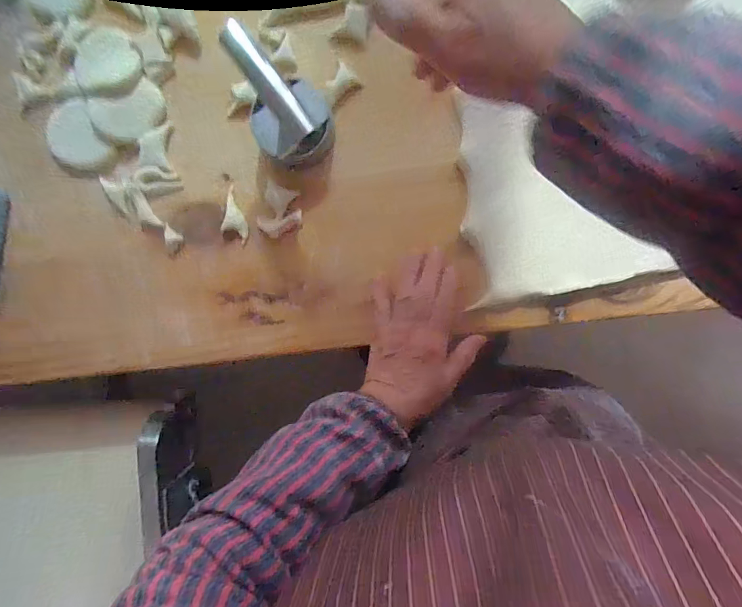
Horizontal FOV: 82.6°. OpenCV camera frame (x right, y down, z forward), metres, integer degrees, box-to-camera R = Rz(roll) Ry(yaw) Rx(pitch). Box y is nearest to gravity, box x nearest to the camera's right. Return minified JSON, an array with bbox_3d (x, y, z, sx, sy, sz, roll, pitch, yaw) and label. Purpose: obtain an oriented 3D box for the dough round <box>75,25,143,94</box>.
[{"bbox_3d":[-0.279,-0.258,0.446,0.074,0.012,0.066,-2,96,3],"label":"dough round"}]

